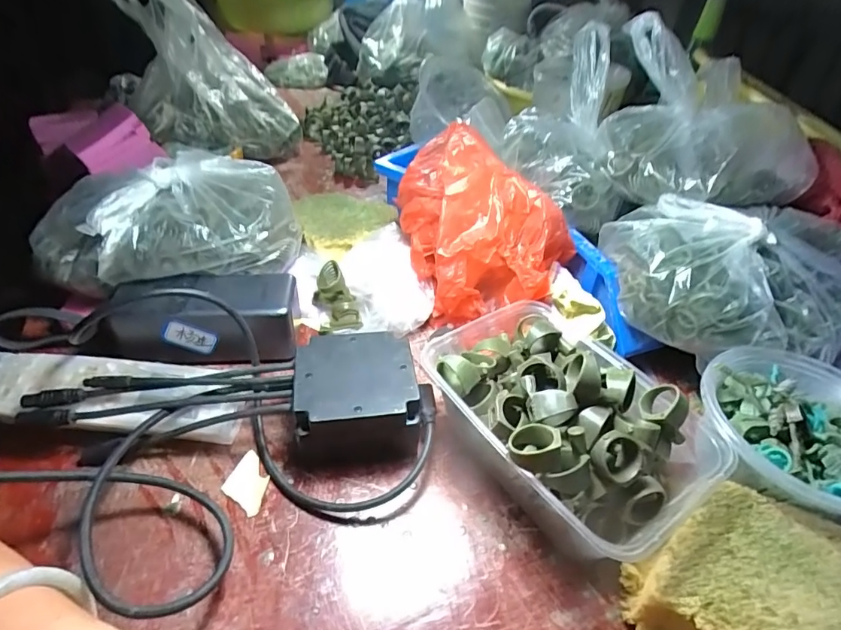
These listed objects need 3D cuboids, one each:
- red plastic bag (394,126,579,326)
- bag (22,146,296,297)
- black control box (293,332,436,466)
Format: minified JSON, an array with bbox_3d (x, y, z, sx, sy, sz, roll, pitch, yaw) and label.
[{"bbox_3d":[0.050,-0.067,0.394,0.142,0.117,0.113,5,41,3],"label":"red plastic bag"},{"bbox_3d":[-0.203,-0.071,0.386,0.200,0.081,0.087,-1,41,-4],"label":"bag"},{"bbox_3d":[-0.038,0.059,0.327,0.087,0.051,0.084,-5,41,-10],"label":"black control box"}]

